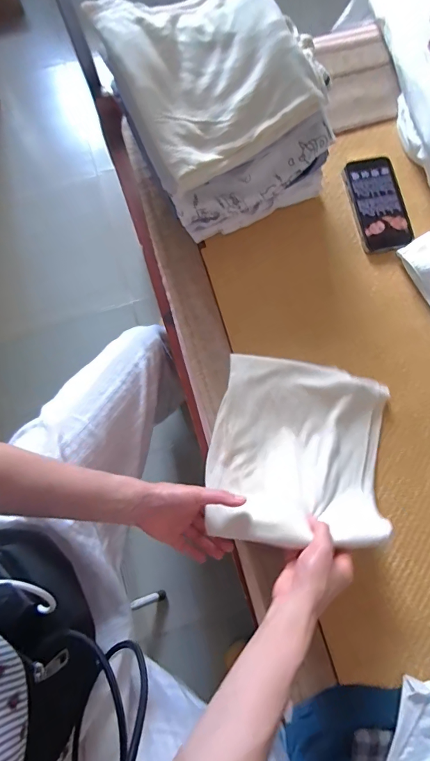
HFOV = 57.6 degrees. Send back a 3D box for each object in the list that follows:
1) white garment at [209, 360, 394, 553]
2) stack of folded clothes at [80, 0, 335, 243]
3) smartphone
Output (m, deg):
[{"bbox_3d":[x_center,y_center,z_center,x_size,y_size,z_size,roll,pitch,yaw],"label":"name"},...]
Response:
[{"bbox_3d":[0.104,0.085,0.486,0.217,0.048,0.222,8,79,2],"label":"white garment"},{"bbox_3d":[0.003,-0.361,0.525,0.222,0.170,0.255,-27,80,-5],"label":"stack of folded clothes"},{"bbox_3d":[0.244,-0.266,0.588,0.078,0.008,0.150,-13,79,-2],"label":"smartphone"}]

